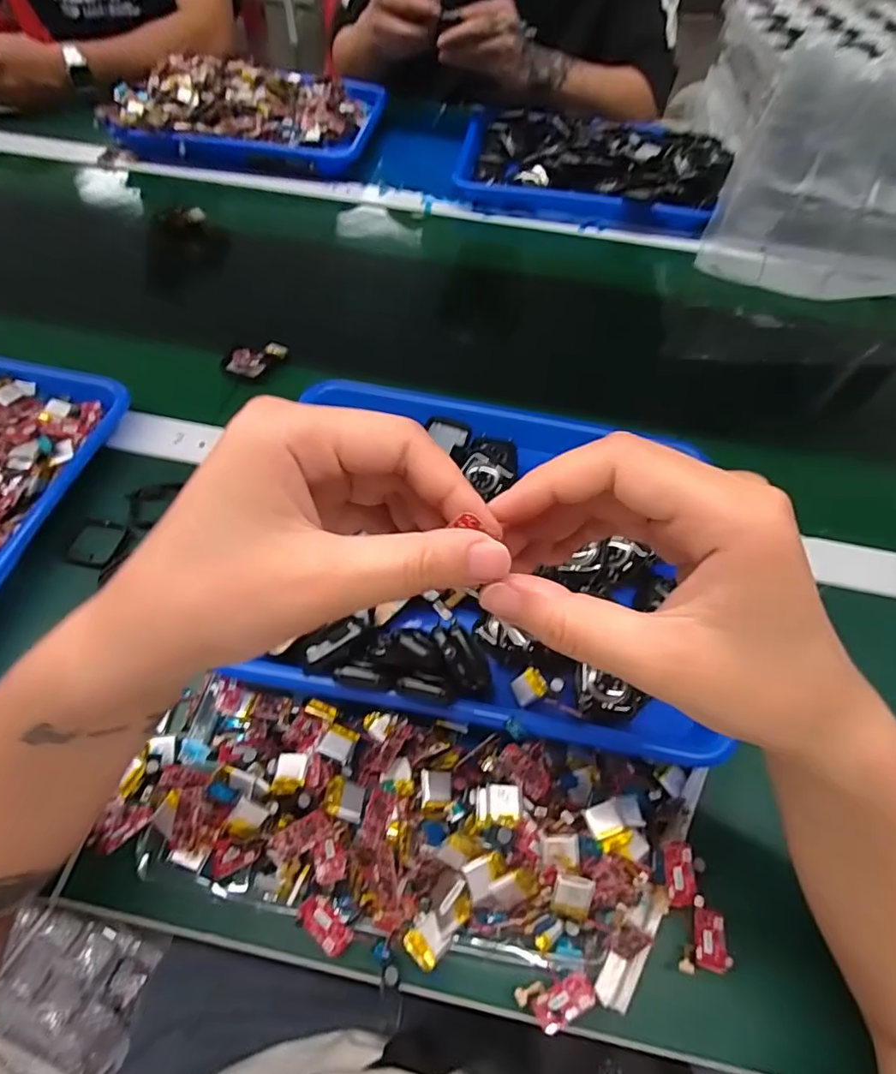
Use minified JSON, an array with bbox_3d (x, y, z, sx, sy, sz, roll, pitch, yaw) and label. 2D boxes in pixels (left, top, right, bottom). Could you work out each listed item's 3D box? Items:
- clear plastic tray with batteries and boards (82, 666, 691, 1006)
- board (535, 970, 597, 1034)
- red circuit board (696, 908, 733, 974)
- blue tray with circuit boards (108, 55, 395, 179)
[{"bbox_3d":[-0.028,0.158,0.296,0.330,0.043,0.124,10,57,3],"label":"clear plastic tray with batteries and boards"},{"bbox_3d":[0.057,0.226,0.267,0.030,0.006,0.014,-24,62,-17],"label":"board"},{"bbox_3d":[0.138,0.211,0.288,0.016,0.004,0.028,-3,30,22],"label":"red circuit board"},{"bbox_3d":[-0.263,-0.581,0.746,0.327,0.052,0.218,6,57,0],"label":"blue tray with circuit boards"}]

